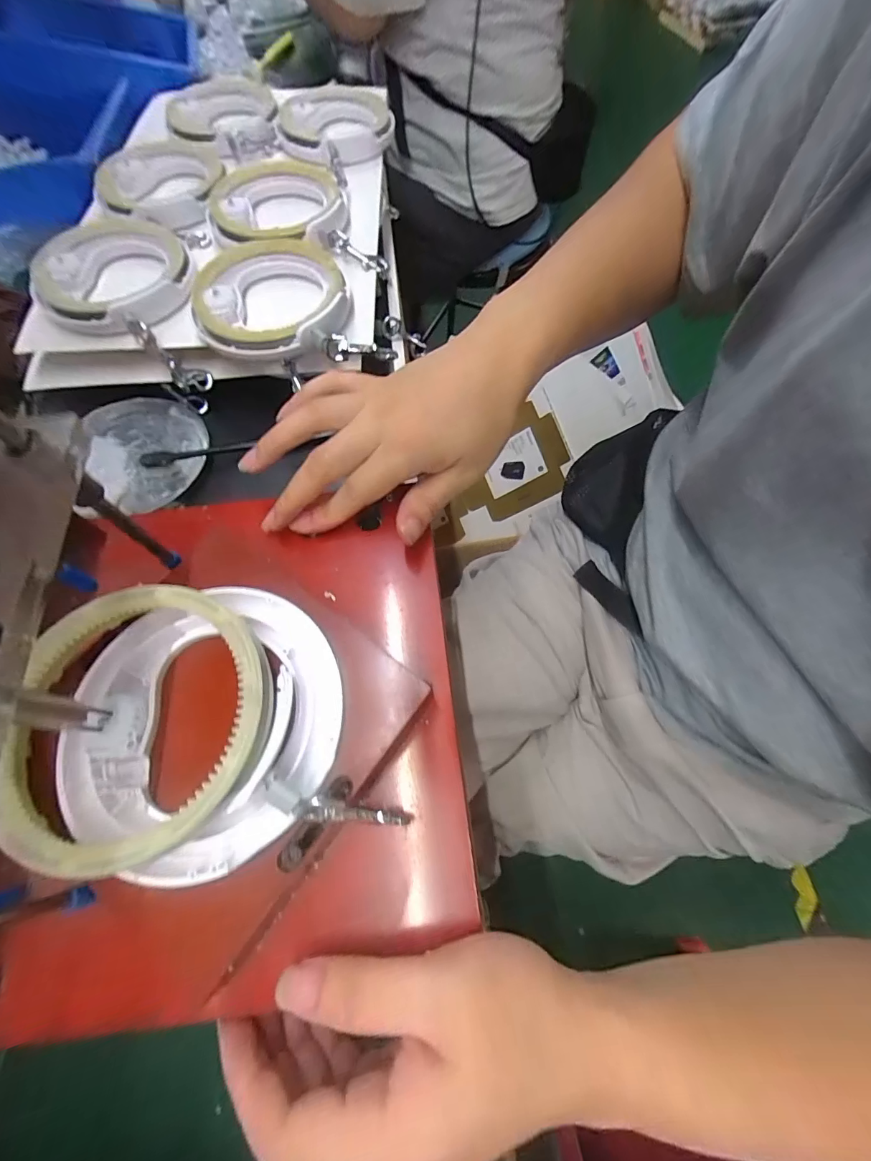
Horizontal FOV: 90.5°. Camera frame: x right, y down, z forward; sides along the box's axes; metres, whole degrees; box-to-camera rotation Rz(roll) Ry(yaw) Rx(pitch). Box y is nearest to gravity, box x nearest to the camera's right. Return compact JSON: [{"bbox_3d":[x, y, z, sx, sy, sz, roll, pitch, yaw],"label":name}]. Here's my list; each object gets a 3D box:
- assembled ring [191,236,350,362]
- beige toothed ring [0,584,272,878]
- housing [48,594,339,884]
[{"bbox_3d":[-0.142,-0.249,0.374,0.122,0.023,0.143,-13,65,-4],"label":"assembled ring"},{"bbox_3d":[-0.136,0.060,0.198,0.119,0.010,0.121,-1,65,2],"label":"beige toothed ring"},{"bbox_3d":[-0.113,0.065,0.210,0.134,0.026,0.128,-1,65,2],"label":"housing"}]

